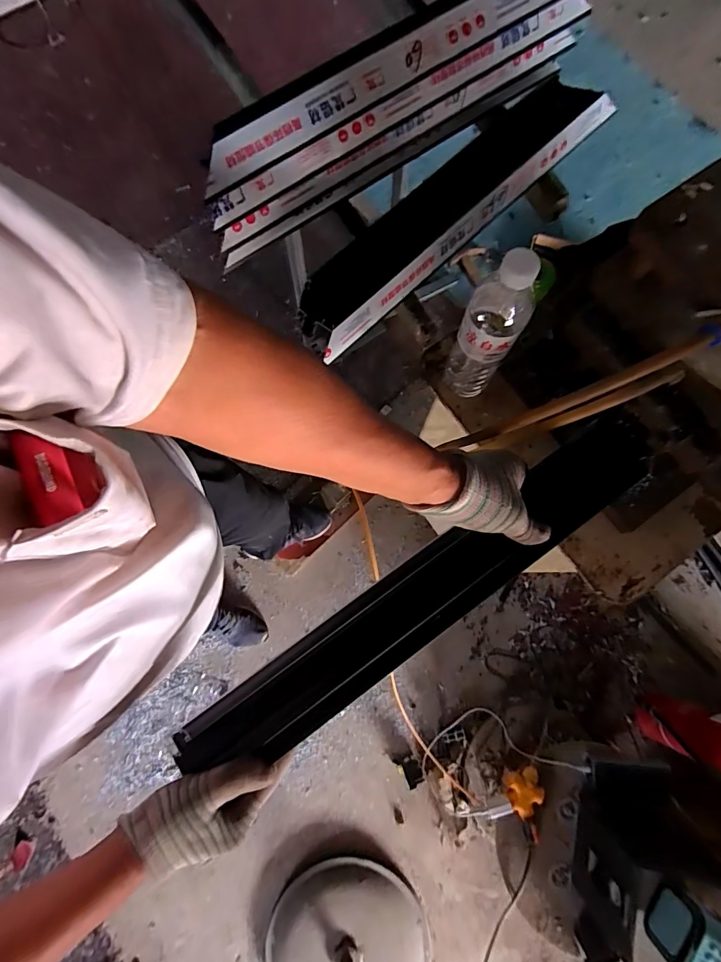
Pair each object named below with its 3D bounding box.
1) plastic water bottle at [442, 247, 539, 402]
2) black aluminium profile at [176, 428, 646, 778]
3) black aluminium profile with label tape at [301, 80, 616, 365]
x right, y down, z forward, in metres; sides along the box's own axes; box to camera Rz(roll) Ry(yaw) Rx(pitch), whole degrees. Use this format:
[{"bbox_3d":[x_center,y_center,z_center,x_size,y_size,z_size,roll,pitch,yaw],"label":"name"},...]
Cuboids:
[{"bbox_3d":[0.138,-0.162,0.475,0.057,0.224,0.055,0,79,1],"label":"plastic water bottle"},{"bbox_3d":[0.070,0.105,0.407,0.531,0.041,0.075,-34,80,-6],"label":"black aluminium profile"},{"bbox_3d":[0.122,-0.366,0.578,0.532,0.039,0.094,-43,81,-7],"label":"black aluminium profile with label tape"}]

